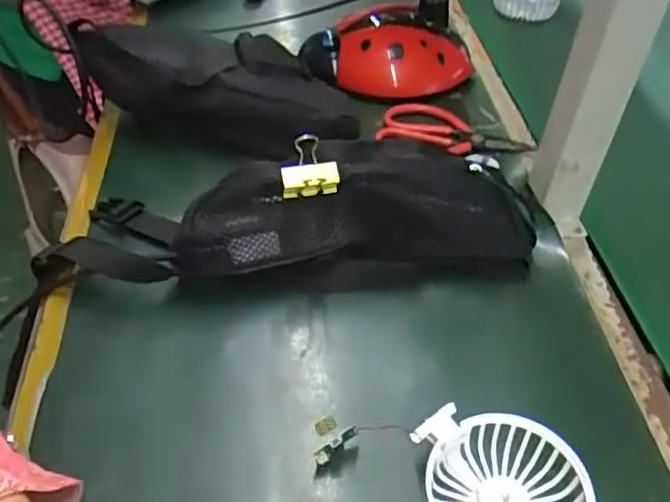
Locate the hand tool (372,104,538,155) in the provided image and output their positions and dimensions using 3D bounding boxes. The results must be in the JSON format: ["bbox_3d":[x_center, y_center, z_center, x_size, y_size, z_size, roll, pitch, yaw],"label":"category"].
[{"bbox_3d":[0.118,-0.119,0.621,0.143,0.007,0.061,9,47,11],"label":"hand tool"}]

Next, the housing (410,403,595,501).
[{"bbox_3d":[0.097,0.137,0.359,0.087,0.032,0.088,-4,45,-6],"label":"housing"}]

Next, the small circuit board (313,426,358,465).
[{"bbox_3d":[0.000,0.118,0.384,0.033,0.013,0.005,-42,51,7],"label":"small circuit board"}]

